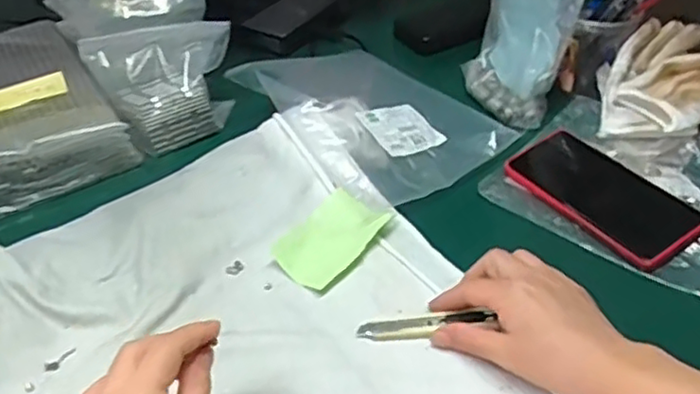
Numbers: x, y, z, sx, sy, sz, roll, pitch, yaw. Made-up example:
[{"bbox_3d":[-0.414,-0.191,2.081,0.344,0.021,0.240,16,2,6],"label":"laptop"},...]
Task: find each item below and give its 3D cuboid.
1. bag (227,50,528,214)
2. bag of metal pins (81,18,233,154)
[{"bbox_3d":[0.026,-0.093,0.655,0.191,0.049,0.222,-31,47,-31],"label":"bag"},{"bbox_3d":[-0.178,-0.113,0.672,0.137,0.111,0.059,-25,45,-26],"label":"bag of metal pins"}]

